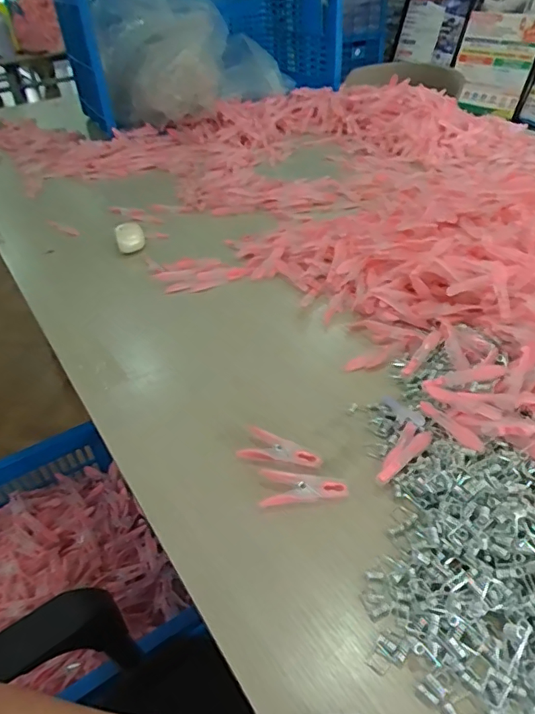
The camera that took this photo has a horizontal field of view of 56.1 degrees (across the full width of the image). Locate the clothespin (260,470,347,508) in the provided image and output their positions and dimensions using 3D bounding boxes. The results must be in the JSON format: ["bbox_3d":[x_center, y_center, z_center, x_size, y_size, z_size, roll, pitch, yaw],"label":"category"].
[{"bbox_3d":[0.032,0.119,0.449,0.077,0.013,0.039,2,40,7],"label":"clothespin"}]

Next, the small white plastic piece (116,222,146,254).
[{"bbox_3d":[-0.210,-0.183,0.774,0.039,0.035,0.039,-12,41,-10],"label":"small white plastic piece"}]

